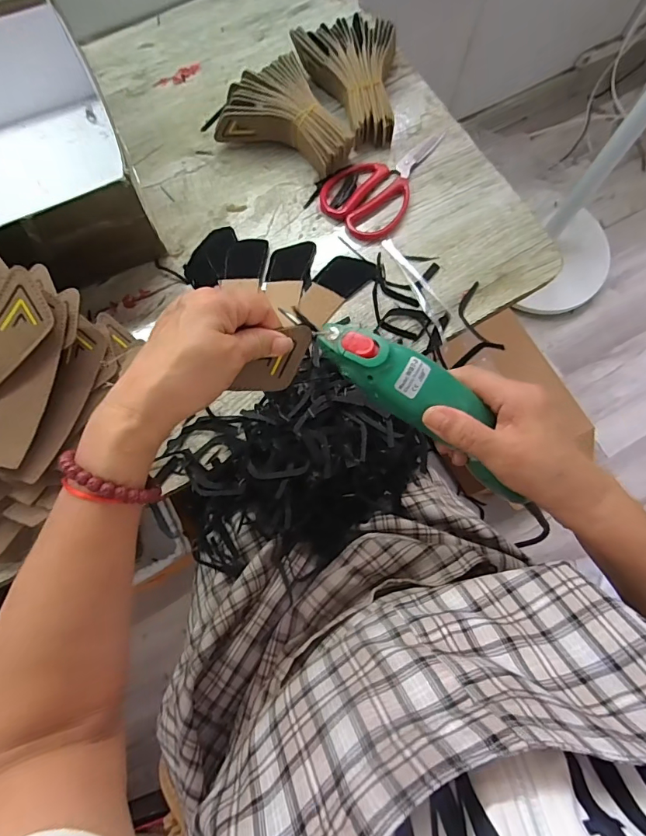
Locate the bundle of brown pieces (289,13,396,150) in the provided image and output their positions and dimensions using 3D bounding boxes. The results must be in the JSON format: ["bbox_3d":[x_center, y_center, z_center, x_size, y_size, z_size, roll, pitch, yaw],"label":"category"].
[{"bbox_3d":[0.037,-0.409,0.543,0.125,0.051,0.151,-7,75,-3],"label":"bundle of brown pieces"}]

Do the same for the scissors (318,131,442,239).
[{"bbox_3d":[0.071,-0.291,0.533,0.099,0.006,0.172,32,77,7],"label":"scissors"}]

